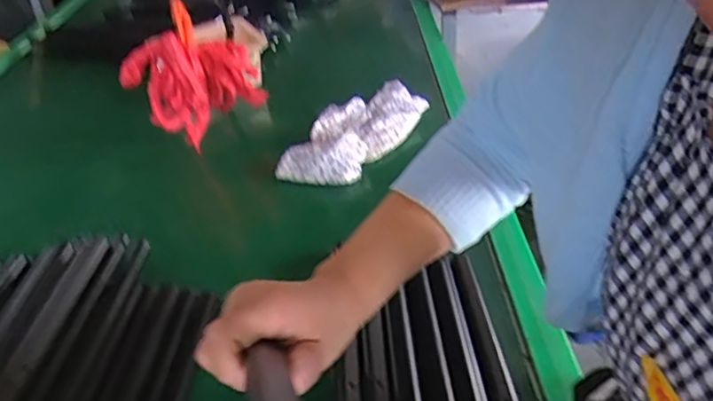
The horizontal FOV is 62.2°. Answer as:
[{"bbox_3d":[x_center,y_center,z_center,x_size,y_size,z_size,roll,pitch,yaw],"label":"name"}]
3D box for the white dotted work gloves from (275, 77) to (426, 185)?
[{"bbox_3d":[-0.006,-0.111,0.930,0.142,0.049,0.269,19,42,31],"label":"white dotted work gloves"}]

